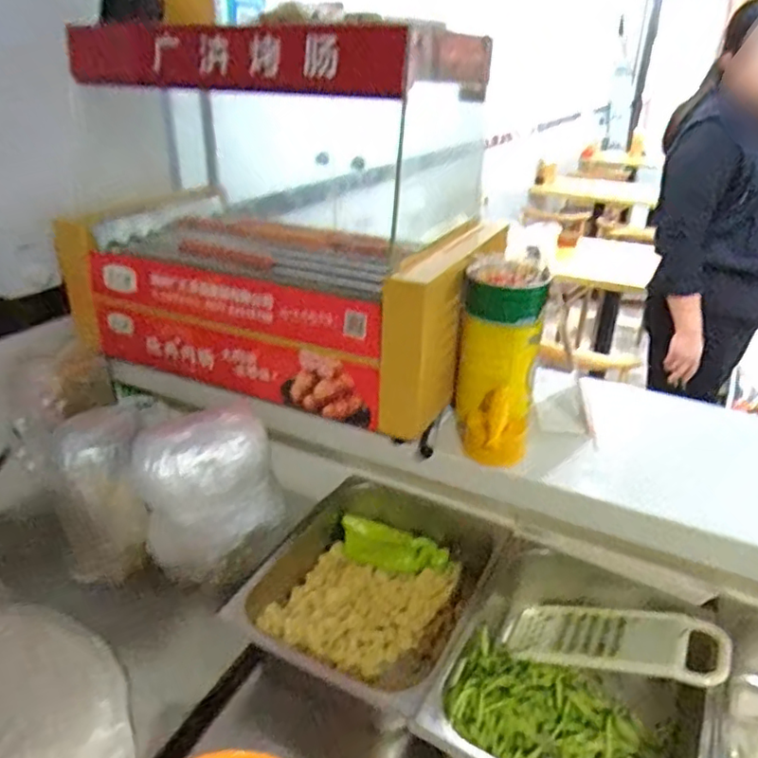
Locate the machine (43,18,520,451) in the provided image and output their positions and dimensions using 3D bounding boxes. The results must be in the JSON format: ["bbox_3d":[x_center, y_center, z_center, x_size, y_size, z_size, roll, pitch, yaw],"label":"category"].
[{"bbox_3d":[-0.138,-0.240,0.892,0.580,0.437,0.359,11,29,18],"label":"machine"}]

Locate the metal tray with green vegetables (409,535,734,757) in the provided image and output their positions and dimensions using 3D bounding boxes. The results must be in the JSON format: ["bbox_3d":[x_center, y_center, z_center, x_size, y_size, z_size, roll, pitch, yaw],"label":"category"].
[{"bbox_3d":[0.225,0.343,0.697,0.262,0.097,0.339,15,30,25],"label":"metal tray with green vegetables"}]

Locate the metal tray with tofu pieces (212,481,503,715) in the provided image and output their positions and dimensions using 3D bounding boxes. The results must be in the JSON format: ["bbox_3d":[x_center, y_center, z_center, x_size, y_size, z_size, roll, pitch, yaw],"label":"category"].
[{"bbox_3d":[-0.008,0.280,0.818,0.267,0.096,0.327,16,30,25],"label":"metal tray with tofu pieces"}]

